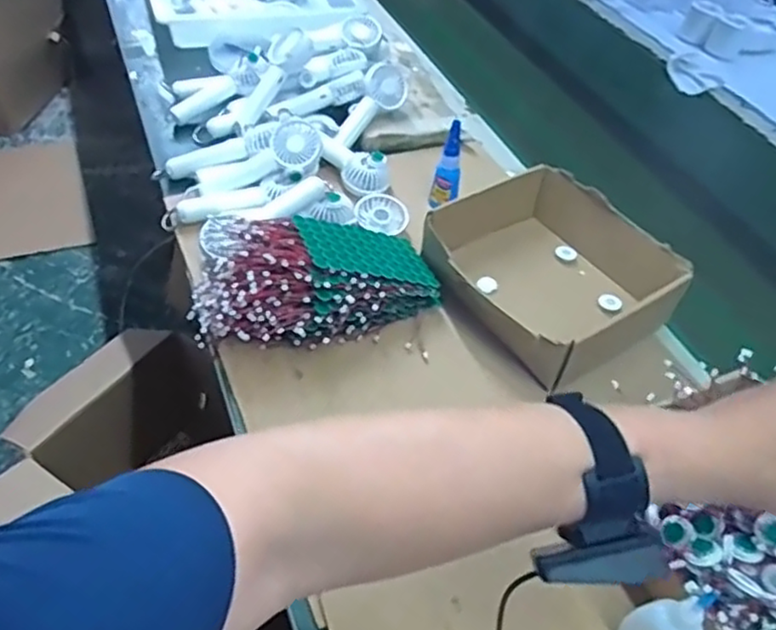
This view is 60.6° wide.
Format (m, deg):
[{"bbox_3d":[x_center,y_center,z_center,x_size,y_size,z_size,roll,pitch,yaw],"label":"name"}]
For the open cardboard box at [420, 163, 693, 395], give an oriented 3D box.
[{"bbox_3d":[0.153,-0.046,0.667,0.191,0.067,0.212,-25,54,-27],"label":"open cardboard box"}]

